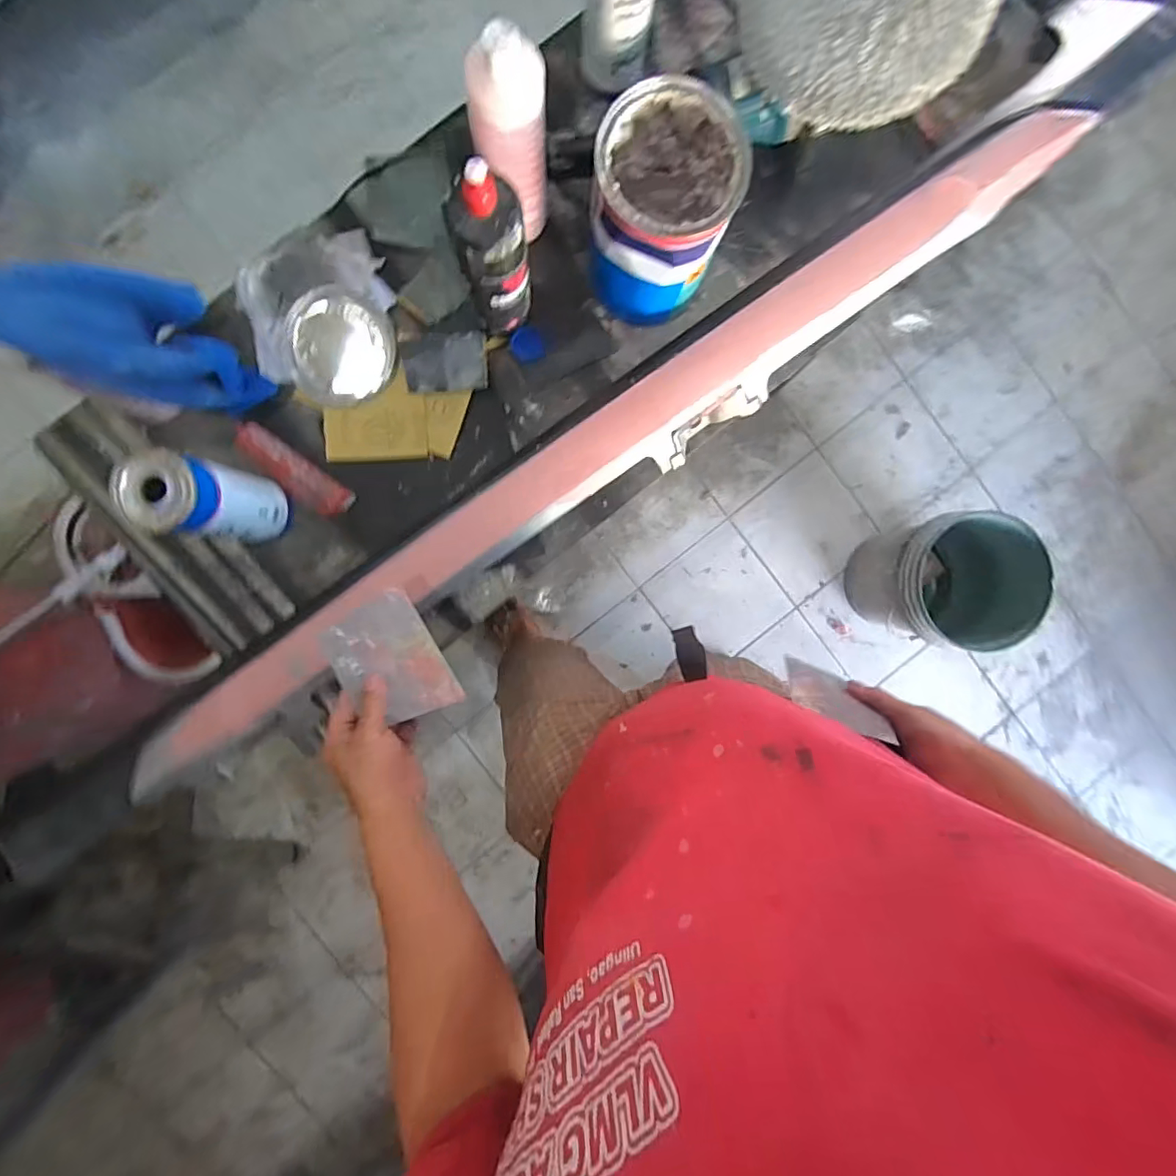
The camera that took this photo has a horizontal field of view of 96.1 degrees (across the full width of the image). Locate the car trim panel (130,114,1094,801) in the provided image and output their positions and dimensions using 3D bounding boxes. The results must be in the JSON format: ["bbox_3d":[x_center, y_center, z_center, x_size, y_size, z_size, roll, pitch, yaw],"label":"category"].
[{"bbox_3d":[0.056,-0.213,0.725,1.596,0.068,0.135,-35,93,-1],"label":"car trim panel"}]

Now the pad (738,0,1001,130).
[{"bbox_3d":[0.305,-0.643,0.572,0.244,0.039,0.251,-23,89,11],"label":"pad"}]

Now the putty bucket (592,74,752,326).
[{"bbox_3d":[0.089,-0.461,0.645,0.159,0.173,0.173,0,91,-3],"label":"putty bucket"}]

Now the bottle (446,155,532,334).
[{"bbox_3d":[-0.108,-0.380,0.610,0.081,0.229,0.073,-13,92,-2],"label":"bottle"}]

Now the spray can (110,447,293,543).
[{"bbox_3d":[-0.442,-0.102,0.624,0.085,0.187,0.085,0,91,-3],"label":"spray can"}]

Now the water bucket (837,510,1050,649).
[{"bbox_3d":[0.797,-0.010,1.248,0.299,0.327,0.285,0,91,-3],"label":"water bucket"}]

